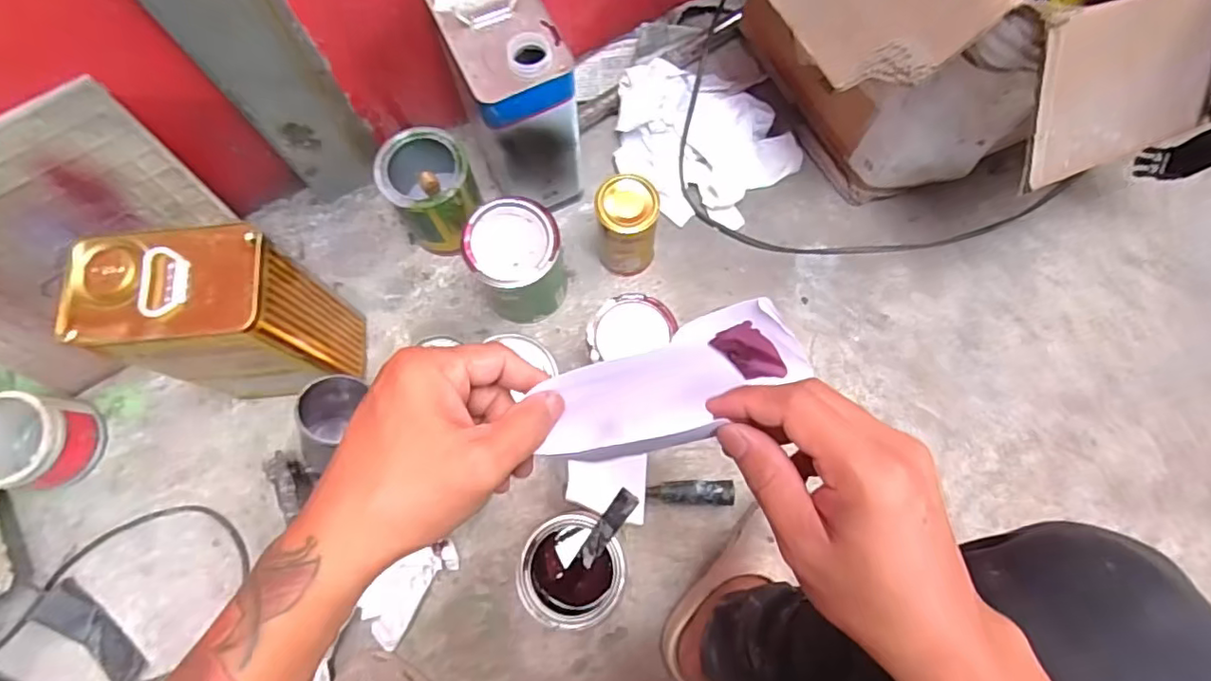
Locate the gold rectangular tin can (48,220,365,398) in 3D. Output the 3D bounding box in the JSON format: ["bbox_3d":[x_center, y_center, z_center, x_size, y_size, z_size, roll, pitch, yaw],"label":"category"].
[{"bbox_3d":[-0.386,-0.020,0.635,0.163,0.248,0.104,-3,73,-1],"label":"gold rectangular tin can"}]

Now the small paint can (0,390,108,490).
[{"bbox_3d":[-0.659,0.118,0.683,0.099,0.084,0.099,0,73,0],"label":"small paint can"}]

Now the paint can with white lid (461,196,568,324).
[{"bbox_3d":[-0.106,-0.091,0.712,0.109,0.134,0.107,-8,76,-1],"label":"paint can with white lid"}]

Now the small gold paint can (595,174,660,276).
[{"bbox_3d":[0.026,-0.134,0.716,0.068,0.145,0.062,-4,76,0],"label":"small gold paint can"}]

